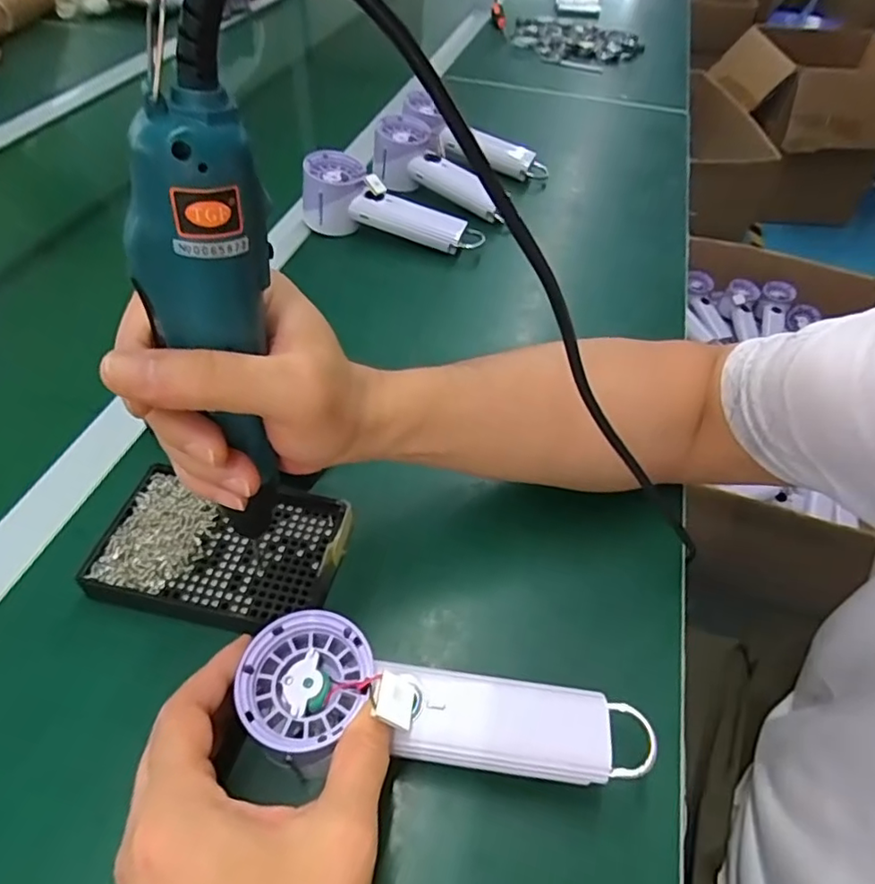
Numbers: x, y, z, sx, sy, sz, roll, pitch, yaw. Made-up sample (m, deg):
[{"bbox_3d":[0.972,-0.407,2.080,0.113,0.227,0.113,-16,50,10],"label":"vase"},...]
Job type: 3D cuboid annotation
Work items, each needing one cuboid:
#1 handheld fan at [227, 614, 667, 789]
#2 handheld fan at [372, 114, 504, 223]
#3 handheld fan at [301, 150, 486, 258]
[{"bbox_3d":[0.004,0.125,0.266,0.188,0.029,0.060,12,50,0],"label":"handheld fan"},{"bbox_3d":[0.003,-0.308,0.657,0.177,0.054,0.065,34,55,5],"label":"handheld fan"},{"bbox_3d":[-0.046,-0.239,0.597,0.190,0.074,0.060,13,51,7],"label":"handheld fan"}]

